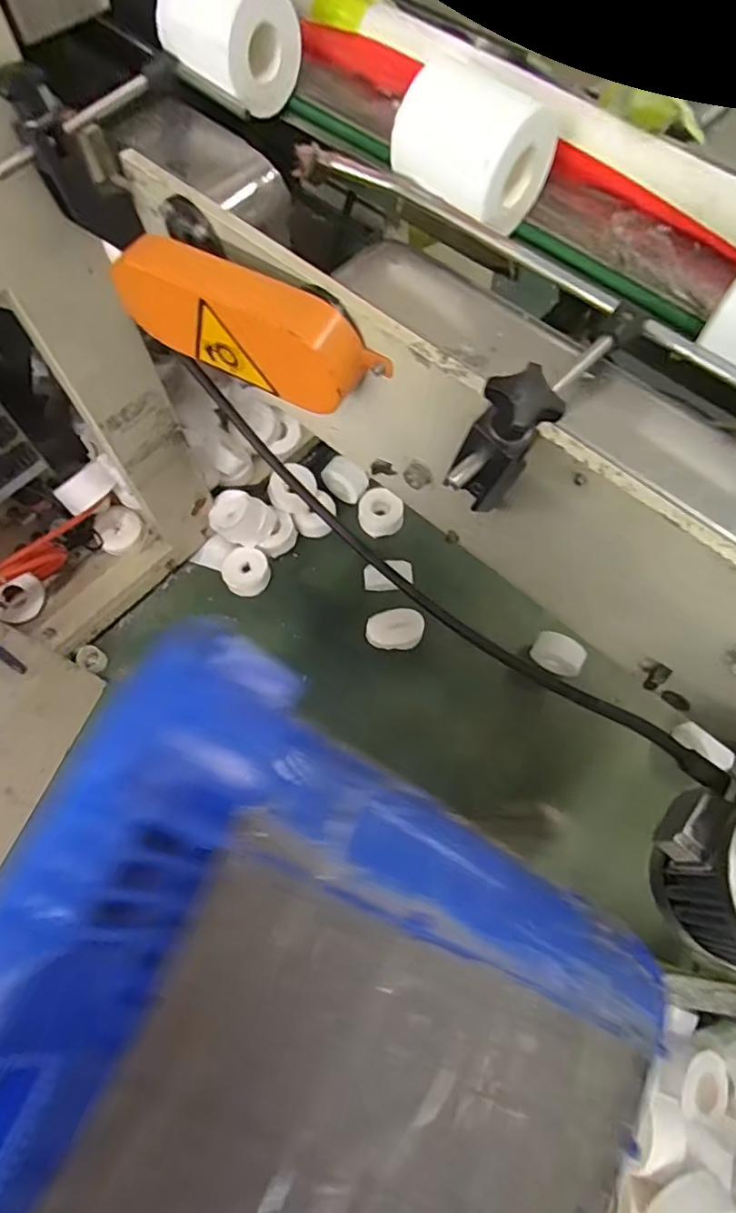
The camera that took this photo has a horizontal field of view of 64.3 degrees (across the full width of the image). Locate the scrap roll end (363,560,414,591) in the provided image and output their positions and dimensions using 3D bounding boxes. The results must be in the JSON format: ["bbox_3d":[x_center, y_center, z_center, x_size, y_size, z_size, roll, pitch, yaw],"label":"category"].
[{"bbox_3d":[0.043,-0.062,1.194,0.100,0.022,0.063,-5,67,-2],"label":"scrap roll end"}]

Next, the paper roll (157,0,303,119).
[{"bbox_3d":[-0.145,-0.581,0.595,0.117,0.089,0.088,37,72,15],"label":"paper roll"}]

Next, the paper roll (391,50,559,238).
[{"bbox_3d":[0.090,-0.401,0.516,0.112,0.094,0.089,39,72,15],"label":"paper roll"}]

